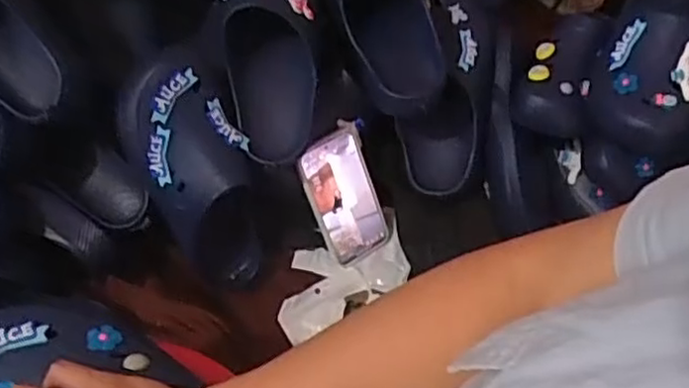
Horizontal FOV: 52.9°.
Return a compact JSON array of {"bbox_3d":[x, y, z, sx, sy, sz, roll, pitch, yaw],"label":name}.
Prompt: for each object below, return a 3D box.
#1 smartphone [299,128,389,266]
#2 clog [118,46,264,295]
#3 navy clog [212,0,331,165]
[{"bbox_3d":[0.003,0.004,0.854,0.083,0.173,0.016,-30,30,-16],"label":"smartphone"},{"bbox_3d":[-0.162,-0.011,0.770,0.124,0.285,0.094,-21,33,-12],"label":"clog"},{"bbox_3d":[-0.082,-0.173,0.781,0.120,0.105,0.266,-8,104,-10],"label":"navy clog"}]

